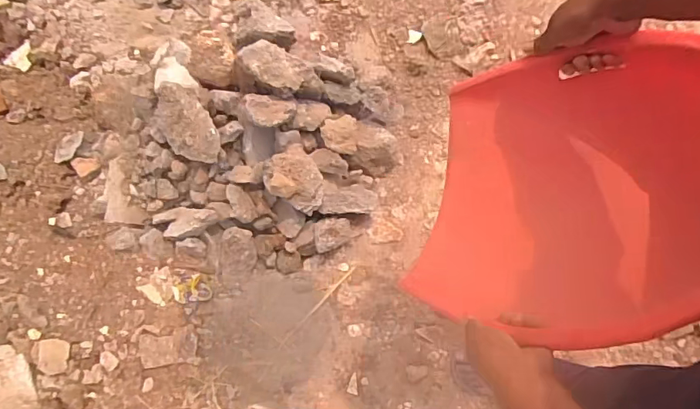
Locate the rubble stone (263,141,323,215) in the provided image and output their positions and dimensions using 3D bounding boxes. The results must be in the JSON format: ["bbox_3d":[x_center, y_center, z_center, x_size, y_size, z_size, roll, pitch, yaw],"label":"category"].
[{"bbox_3d":[-0.068,-0.030,0.625,0.066,0.032,0.079,-41,72,-9],"label":"rubble stone"}]

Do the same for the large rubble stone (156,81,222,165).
[{"bbox_3d":[-0.199,-0.098,0.613,0.058,0.044,0.093,-32,71,-7],"label":"large rubble stone"}]

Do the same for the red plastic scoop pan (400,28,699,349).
[{"bbox_3d":[0.285,-0.023,0.640,0.419,0.205,0.380,3,78,29],"label":"red plastic scoop pan"}]

